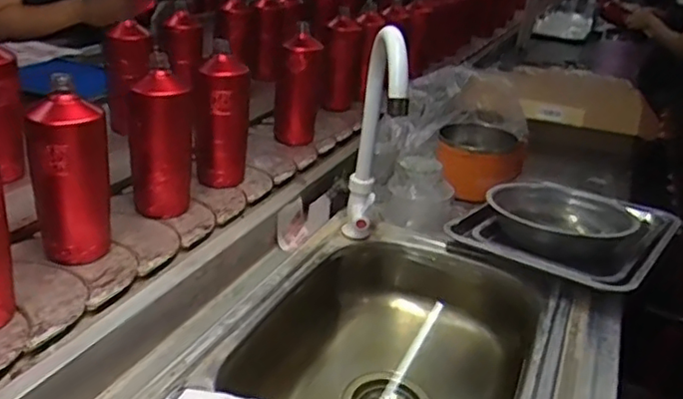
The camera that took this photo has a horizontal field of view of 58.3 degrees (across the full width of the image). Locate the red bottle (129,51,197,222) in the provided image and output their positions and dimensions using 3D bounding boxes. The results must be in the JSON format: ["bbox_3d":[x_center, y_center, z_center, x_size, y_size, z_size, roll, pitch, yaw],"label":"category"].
[{"bbox_3d":[-0.238,-0.075,0.818,0.084,0.197,0.066,-1,27,-13],"label":"red bottle"}]

